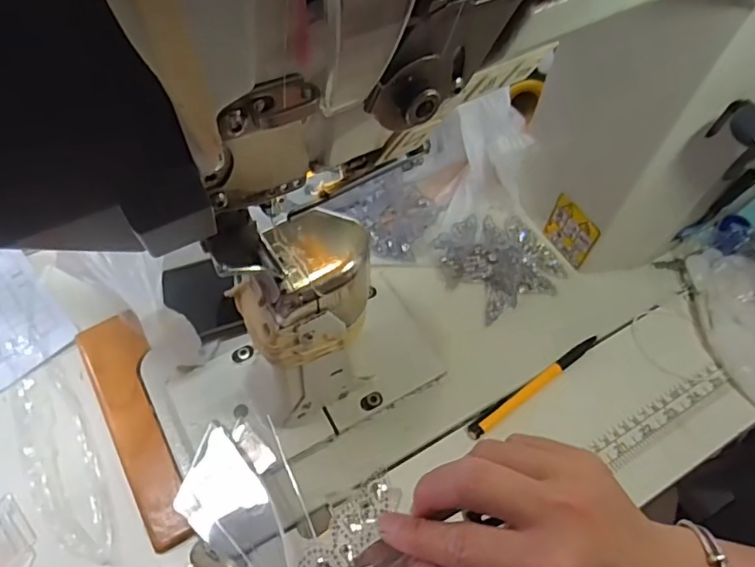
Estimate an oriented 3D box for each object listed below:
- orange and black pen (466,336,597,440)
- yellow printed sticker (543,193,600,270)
[{"bbox_3d":[0.127,0.081,0.448,0.139,0.008,0.011,-31,58,-19],"label":"orange and black pen"},{"bbox_3d":[0.170,-0.046,0.494,0.004,0.057,0.049,-29,57,-18],"label":"yellow printed sticker"}]

